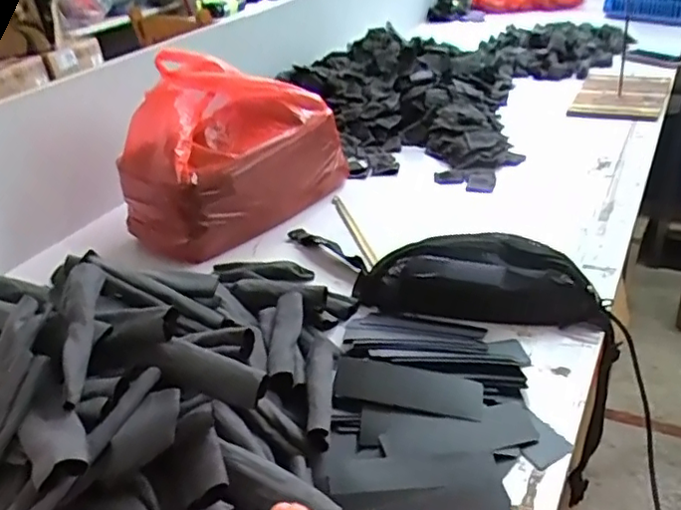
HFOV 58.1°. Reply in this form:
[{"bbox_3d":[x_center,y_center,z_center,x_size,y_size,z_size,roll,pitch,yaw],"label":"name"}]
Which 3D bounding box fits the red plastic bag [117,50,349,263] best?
[{"bbox_3d":[-0.184,-0.177,0.975,0.225,0.246,0.310,11,35,27],"label":"red plastic bag"}]

